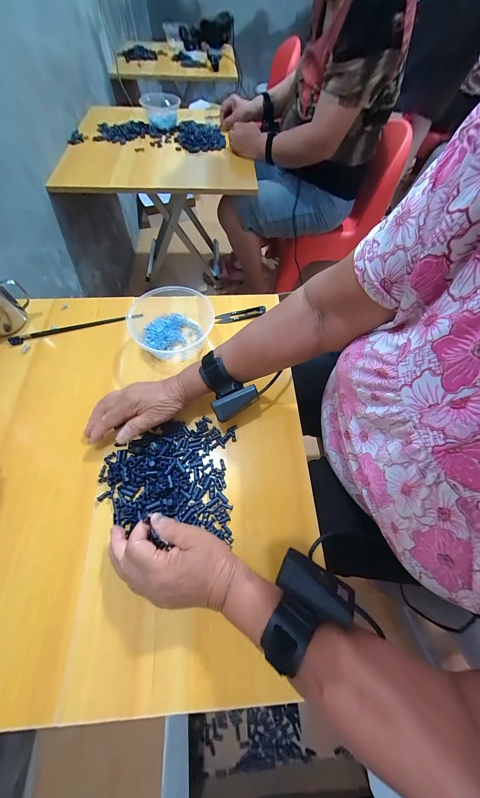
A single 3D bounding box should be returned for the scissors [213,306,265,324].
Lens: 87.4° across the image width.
[{"bbox_3d":[0.001,-0.165,0.494,0.099,0.012,0.022,-13,65,-8],"label":"scissors"}]

